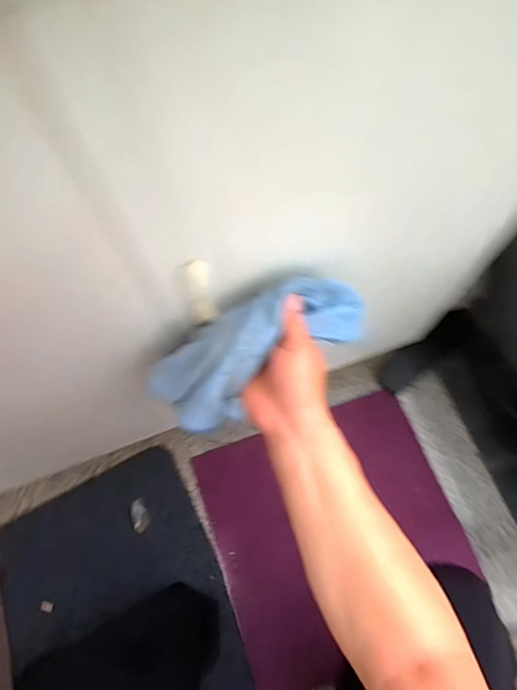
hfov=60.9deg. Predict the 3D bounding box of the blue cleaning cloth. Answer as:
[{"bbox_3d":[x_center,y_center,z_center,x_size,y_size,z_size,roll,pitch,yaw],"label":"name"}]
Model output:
[{"bbox_3d":[0.003,0.004,0.386,0.192,0.094,0.027,-33,33,-3],"label":"blue cleaning cloth"}]

